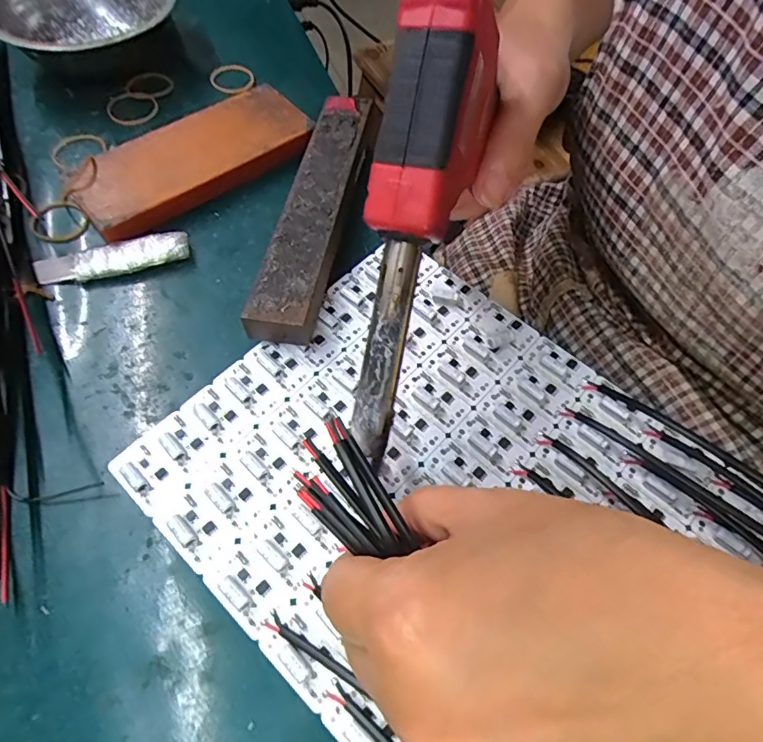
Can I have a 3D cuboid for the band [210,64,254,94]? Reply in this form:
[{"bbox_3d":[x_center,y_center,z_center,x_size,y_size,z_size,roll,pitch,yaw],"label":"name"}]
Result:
[{"bbox_3d":[-0.111,-0.220,0.381,0.038,0.007,0.029,39,66,19],"label":"band"}]

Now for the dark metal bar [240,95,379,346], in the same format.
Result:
[{"bbox_3d":[-0.036,-0.095,0.299,0.037,0.025,0.187,10,60,5],"label":"dark metal bar"}]

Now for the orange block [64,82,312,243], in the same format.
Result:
[{"bbox_3d":[-0.117,-0.133,0.321,0.148,0.024,0.065,-40,68,-21],"label":"orange block"}]

